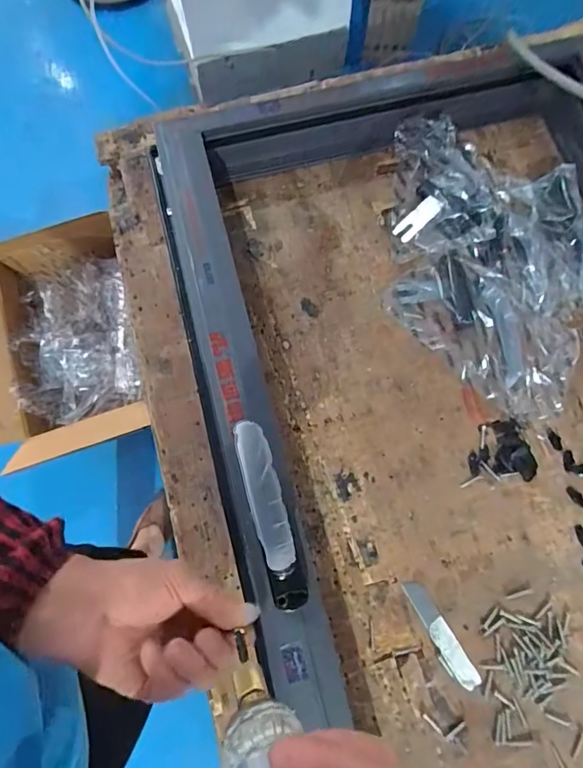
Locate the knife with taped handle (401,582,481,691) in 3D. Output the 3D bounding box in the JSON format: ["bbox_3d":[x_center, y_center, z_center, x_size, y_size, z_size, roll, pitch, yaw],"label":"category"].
[{"bbox_3d":[0.140,0.236,0.441,0.023,0.005,0.101,-29,76,-7],"label":"knife with taped handle"}]

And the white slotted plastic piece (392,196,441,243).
[{"bbox_3d":[0.144,-0.190,0.540,0.057,0.007,0.029,-41,60,23],"label":"white slotted plastic piece"}]

